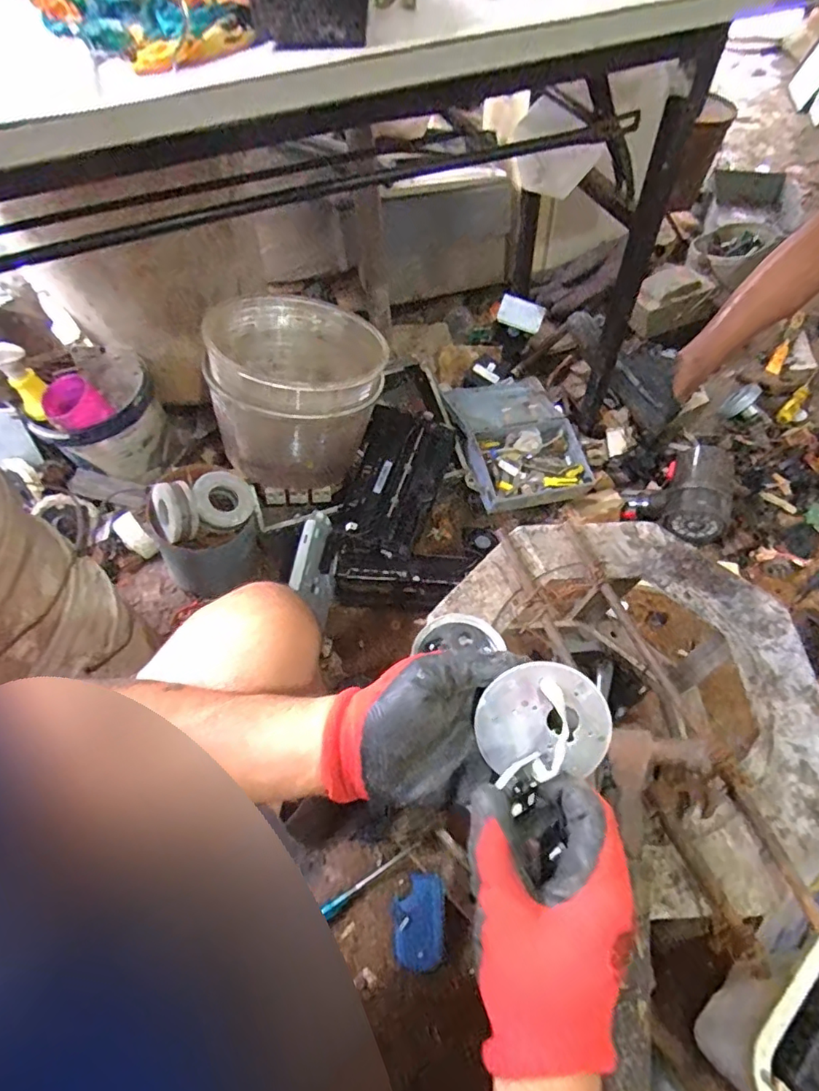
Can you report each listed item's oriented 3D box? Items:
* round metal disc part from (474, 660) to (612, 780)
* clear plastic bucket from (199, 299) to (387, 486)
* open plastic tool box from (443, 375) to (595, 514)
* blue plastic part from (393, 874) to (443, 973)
[{"bbox_3d":[0.088,0.112,0.352,0.081,0.005,0.072,-2,95,5],"label":"round metal disc part"},{"bbox_3d":[-0.207,-0.286,1.000,0.297,0.250,0.297,5,54,-7],"label":"clear plastic bucket"},{"bbox_3d":[0.209,-0.227,1.073,0.239,0.088,0.328,-16,58,-7],"label":"open plastic tool box"},{"bbox_3d":[0.011,0.506,0.727,0.063,0.026,0.106,1,57,4],"label":"blue plastic part"}]

